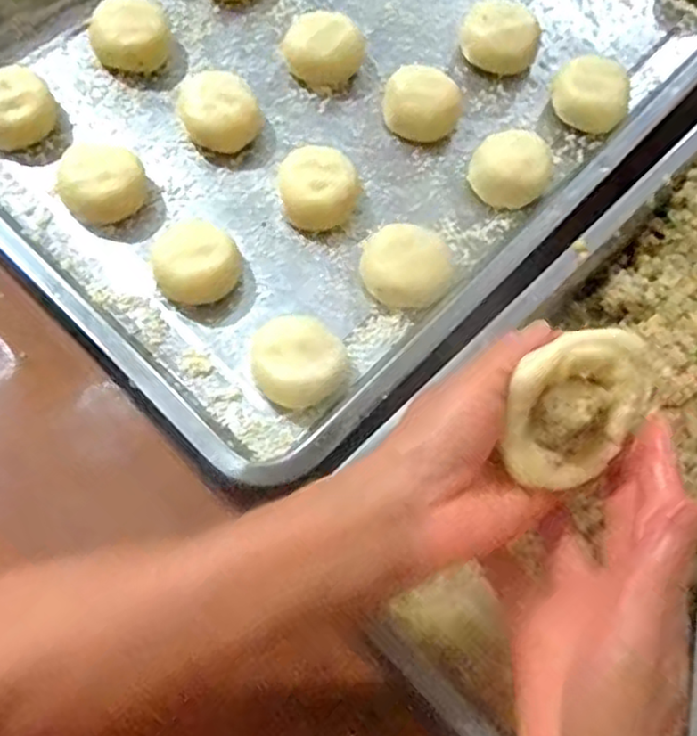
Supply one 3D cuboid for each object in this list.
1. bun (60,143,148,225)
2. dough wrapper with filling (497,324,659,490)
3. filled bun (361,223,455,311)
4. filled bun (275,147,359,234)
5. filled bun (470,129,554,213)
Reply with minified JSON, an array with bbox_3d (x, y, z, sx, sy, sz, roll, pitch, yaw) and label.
[{"bbox_3d":[-0.158,-0.120,0.448,0.050,0.031,0.052,-29,72,-13],"label":"bun"},{"bbox_3d":[0.095,0.015,0.301,0.055,0.032,0.067,13,95,-5],"label":"dough wrapper with filling"},{"bbox_3d":[0.035,-0.059,0.424,0.052,0.027,0.045,4,68,-1],"label":"filled bun"},{"bbox_3d":[-0.019,-0.114,0.449,0.049,0.033,0.046,-1,68,-2],"label":"filled bun"},{"bbox_3d":[0.106,-0.131,0.462,0.050,0.033,0.045,17,69,5],"label":"filled bun"}]

